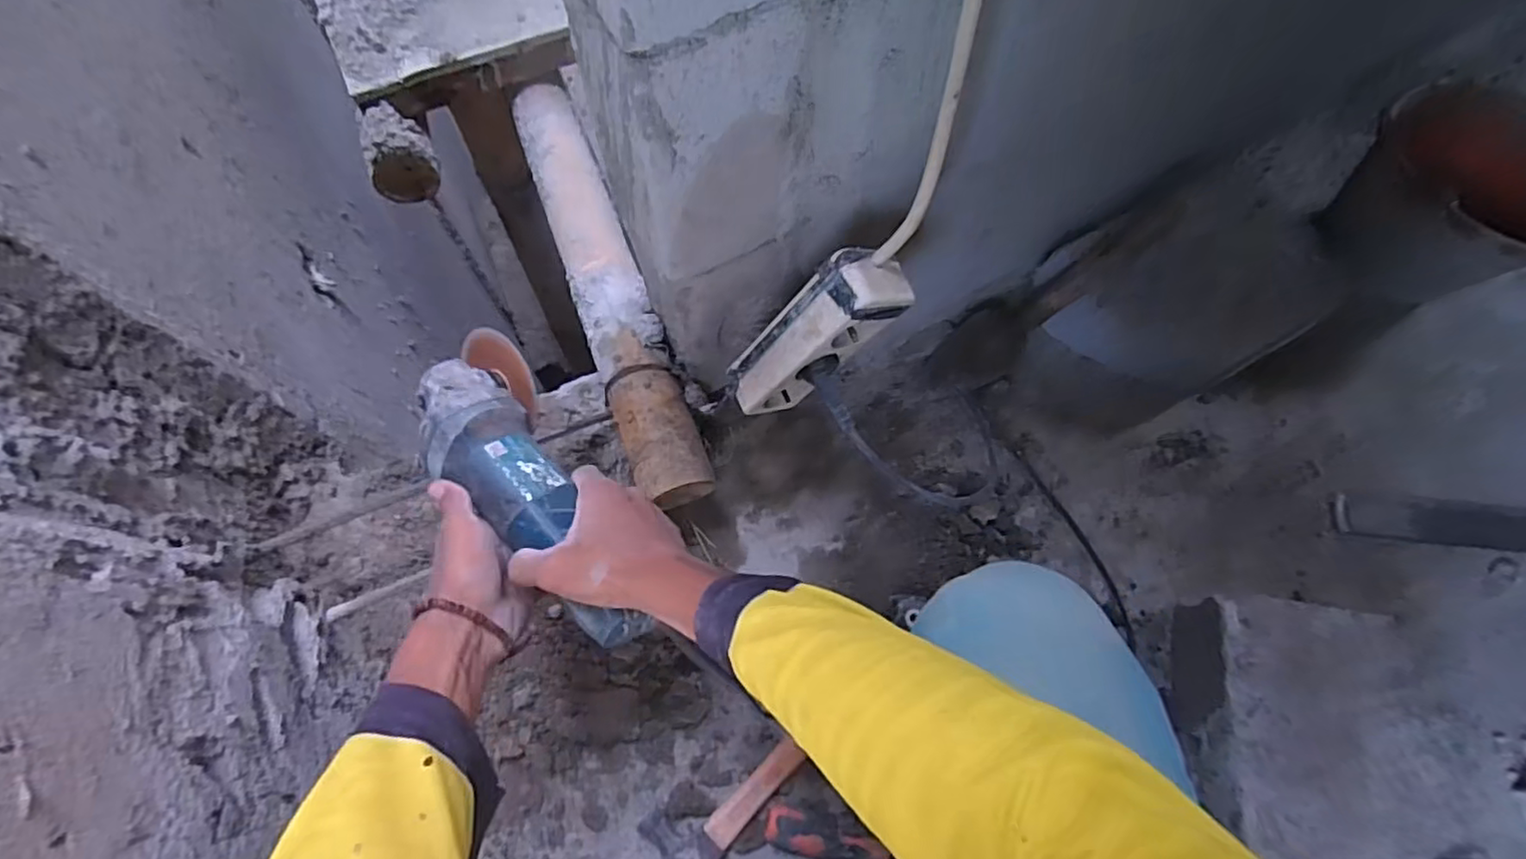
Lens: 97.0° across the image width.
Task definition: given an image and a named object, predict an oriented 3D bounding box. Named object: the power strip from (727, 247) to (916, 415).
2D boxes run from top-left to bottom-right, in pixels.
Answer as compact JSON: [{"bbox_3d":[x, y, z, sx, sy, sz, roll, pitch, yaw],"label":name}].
[{"bbox_3d":[0.039,-0.065,0.500,0.064,0.161,0.044,-4,63,-40],"label":"power strip"}]

